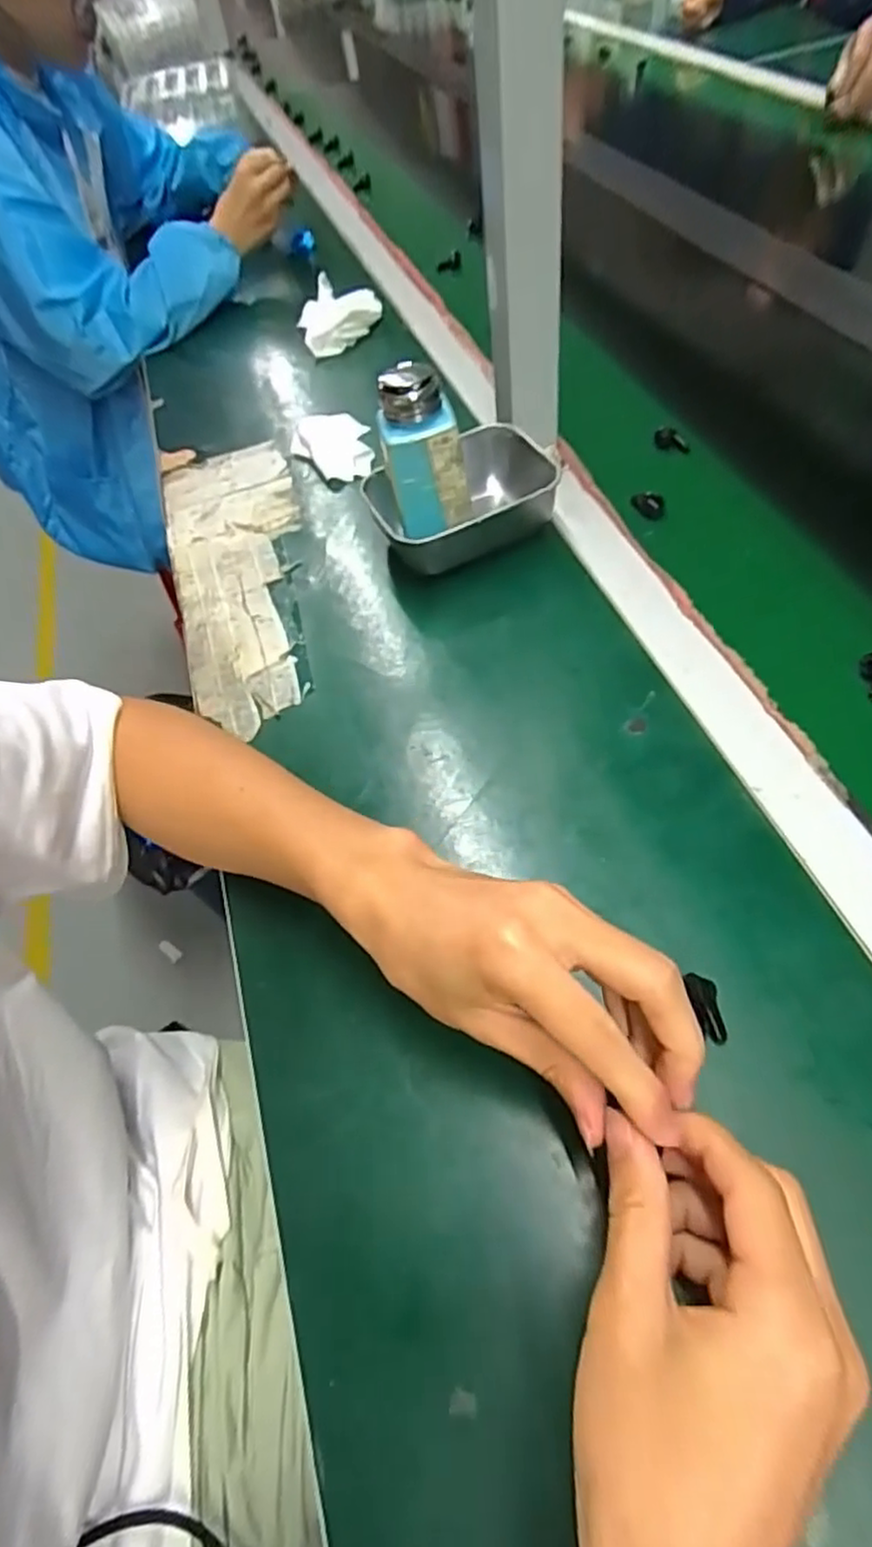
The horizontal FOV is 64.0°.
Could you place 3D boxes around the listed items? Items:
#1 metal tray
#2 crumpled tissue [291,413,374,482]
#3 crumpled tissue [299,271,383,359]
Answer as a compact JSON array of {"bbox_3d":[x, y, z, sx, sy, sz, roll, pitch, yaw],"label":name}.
[{"bbox_3d":[0.025,-0.209,0.544,0.149,0.052,0.113,-22,55,-5],"label":"metal tray"},{"bbox_3d":[-0.097,-0.305,0.656,0.069,0.018,0.102,-19,54,-4],"label":"crumpled tissue"},{"bbox_3d":[-0.117,-0.517,0.788,0.075,0.039,0.089,36,68,29],"label":"crumpled tissue"}]

